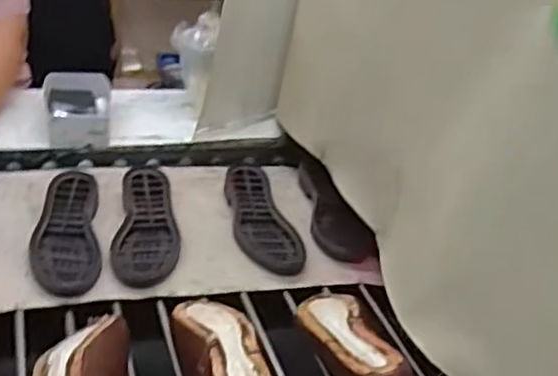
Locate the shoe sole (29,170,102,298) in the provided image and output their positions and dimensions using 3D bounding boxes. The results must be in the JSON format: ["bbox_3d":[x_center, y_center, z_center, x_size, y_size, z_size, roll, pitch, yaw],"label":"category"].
[{"bbox_3d":[-0.305,0.057,0.959,0.089,0.018,0.263,-1,32,-15],"label":"shoe sole"}]

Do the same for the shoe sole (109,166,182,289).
[{"bbox_3d":[-0.195,0.048,1.000,0.093,0.019,0.255,4,31,-8],"label":"shoe sole"}]

